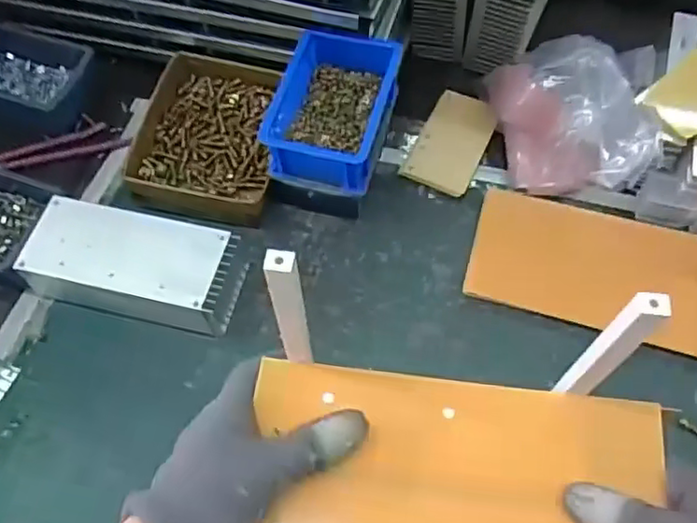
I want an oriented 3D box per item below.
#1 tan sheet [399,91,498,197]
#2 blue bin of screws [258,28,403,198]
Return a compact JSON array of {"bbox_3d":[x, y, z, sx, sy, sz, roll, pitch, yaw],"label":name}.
[{"bbox_3d":[0.109,-0.125,0.663,0.068,0.010,0.113,24,71,12],"label":"tan sheet"},{"bbox_3d":[-0.013,-0.144,0.594,0.098,0.057,0.155,13,63,9],"label":"blue bin of screws"}]

